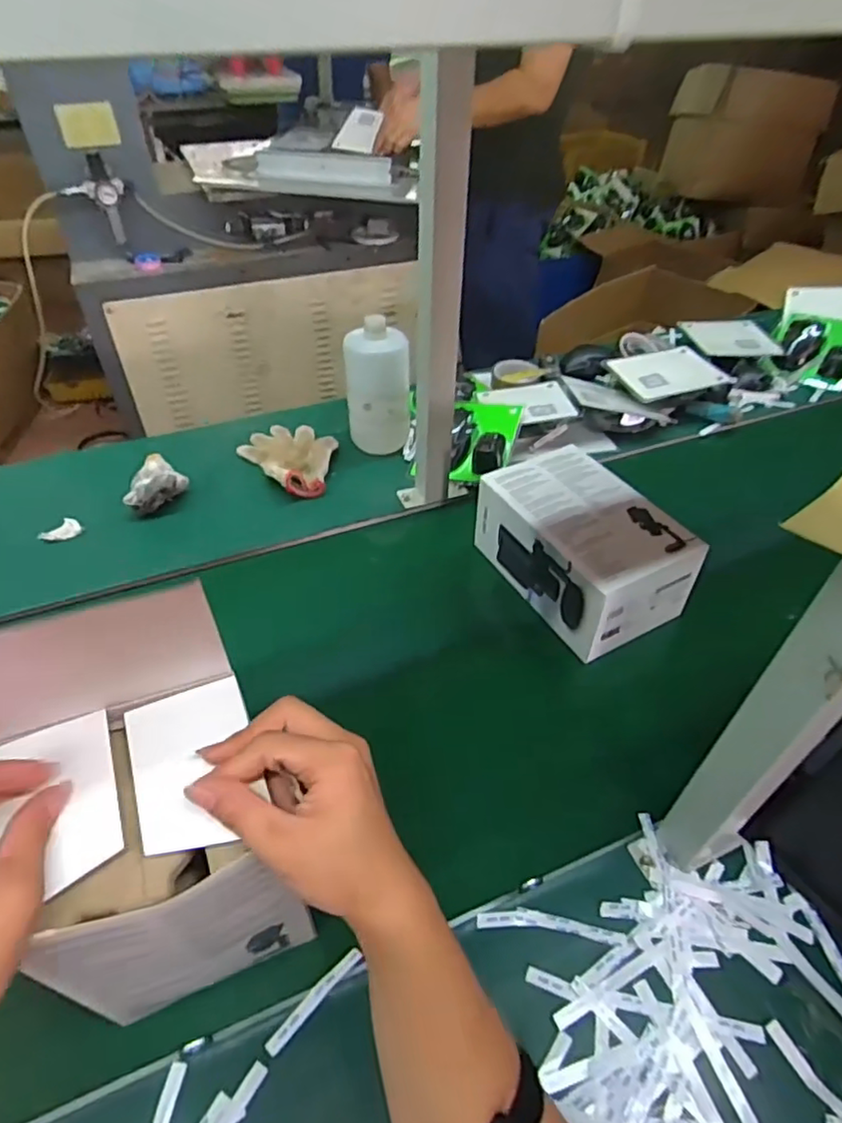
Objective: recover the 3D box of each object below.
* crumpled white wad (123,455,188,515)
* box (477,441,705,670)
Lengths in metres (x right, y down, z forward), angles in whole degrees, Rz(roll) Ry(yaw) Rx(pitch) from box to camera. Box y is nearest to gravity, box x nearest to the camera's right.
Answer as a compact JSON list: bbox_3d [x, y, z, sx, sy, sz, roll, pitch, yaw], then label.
[{"bbox_3d":[-0.375,-0.103,0.873,0.064,0.058,0.076,13,46,12],"label":"crumpled white wad"},{"bbox_3d":[0.191,-0.023,0.749,0.146,0.115,0.231,-21,49,-20],"label":"box"}]

